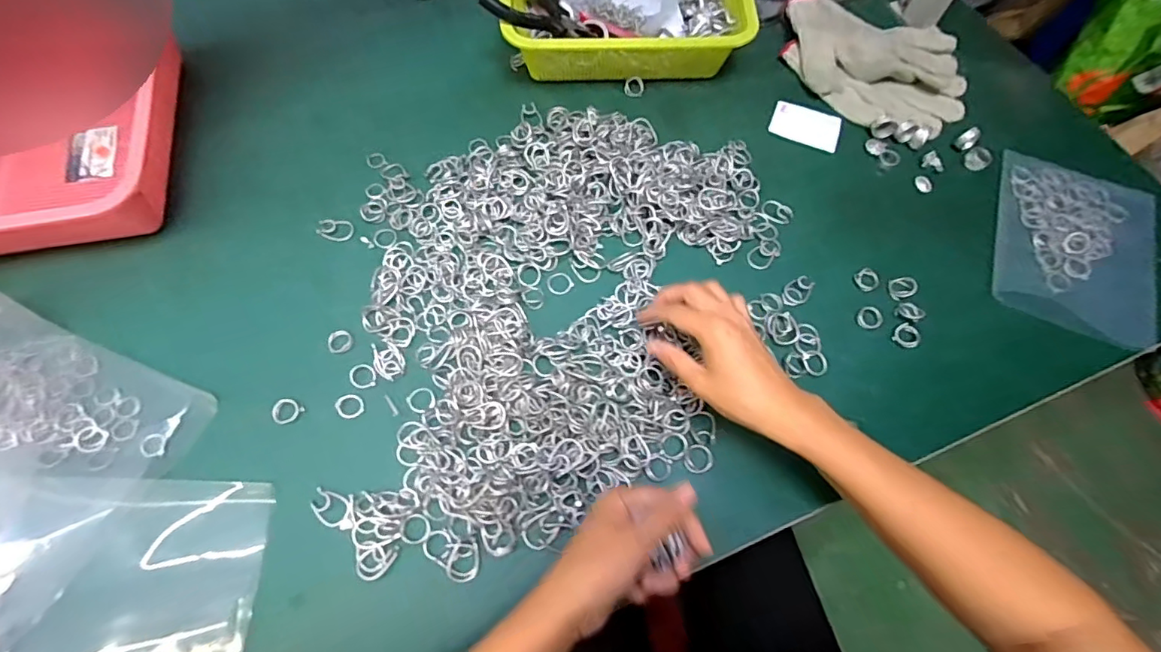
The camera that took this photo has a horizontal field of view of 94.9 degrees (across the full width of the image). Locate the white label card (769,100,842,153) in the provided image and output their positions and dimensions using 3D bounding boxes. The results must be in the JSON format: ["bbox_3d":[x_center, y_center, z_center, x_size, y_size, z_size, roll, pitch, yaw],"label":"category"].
[{"bbox_3d":[0.251,-0.223,0.595,0.074,0.004,0.051,20,69,9],"label":"white label card"}]

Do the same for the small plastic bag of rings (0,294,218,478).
[{"bbox_3d":[-0.422,0.052,0.412,0.234,0.066,0.106,21,67,6],"label":"small plastic bag of rings"}]

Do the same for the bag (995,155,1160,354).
[{"bbox_3d":[0.489,-0.078,0.513,0.147,0.022,0.202,23,67,7],"label":"bag"}]

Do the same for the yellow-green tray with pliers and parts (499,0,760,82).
[{"bbox_3d":[0.046,-0.360,0.598,0.269,0.078,0.187,1,66,-3],"label":"yellow-green tray with pliers and parts"}]

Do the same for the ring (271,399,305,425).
[{"bbox_3d":[-0.245,0.071,0.442,0.022,0.004,0.021,1,66,-2],"label":"ring"}]

